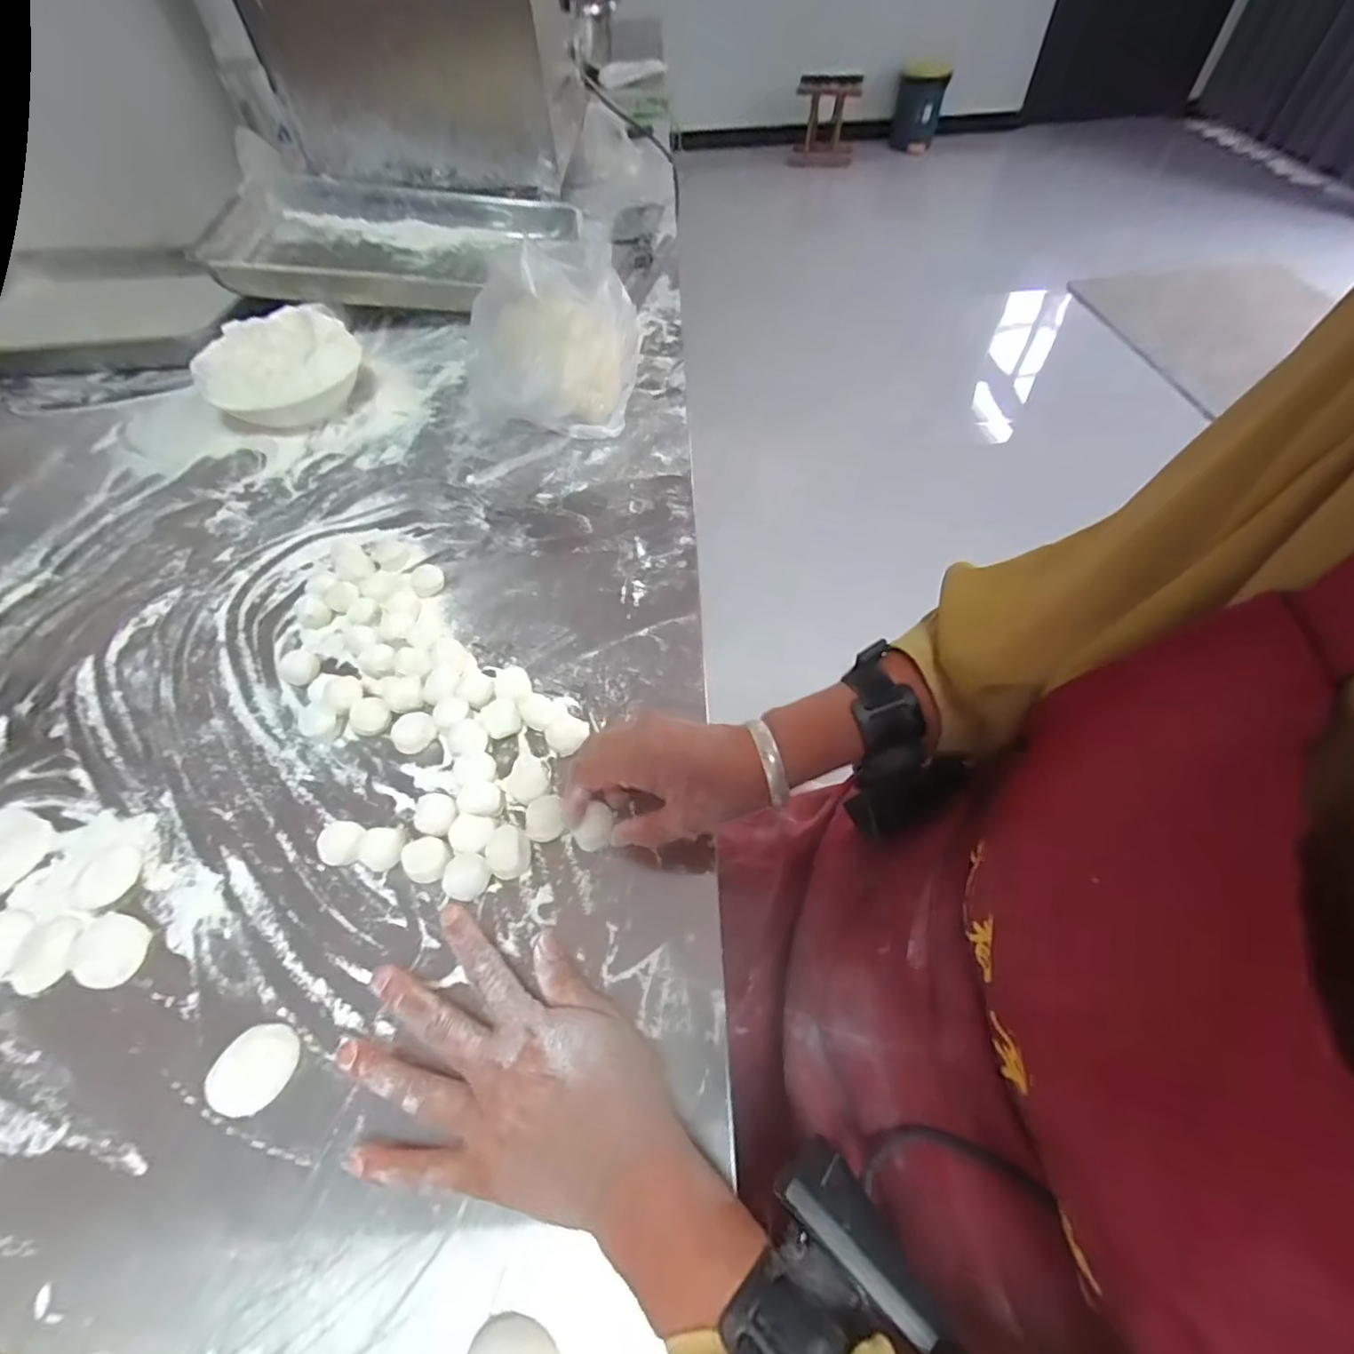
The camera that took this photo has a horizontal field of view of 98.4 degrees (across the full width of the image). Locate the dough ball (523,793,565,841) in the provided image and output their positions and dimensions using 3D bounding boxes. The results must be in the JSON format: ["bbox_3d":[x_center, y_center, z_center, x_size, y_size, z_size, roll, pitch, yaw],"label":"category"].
[{"bbox_3d":[-0.084,0.092,0.376,0.023,0.021,0.027,-8,54,-4],"label":"dough ball"}]

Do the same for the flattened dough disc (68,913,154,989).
[{"bbox_3d":[-0.337,0.162,0.347,0.045,0.004,0.036,18,57,14],"label":"flattened dough disc"}]

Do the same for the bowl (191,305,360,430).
[{"bbox_3d":[-0.436,-0.333,0.659,0.157,0.084,0.151,-1,54,1],"label":"bowl"}]

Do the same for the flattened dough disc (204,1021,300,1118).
[{"bbox_3d":[-0.224,0.207,0.310,0.038,0.006,0.041,-1,54,1],"label":"flattened dough disc"}]

